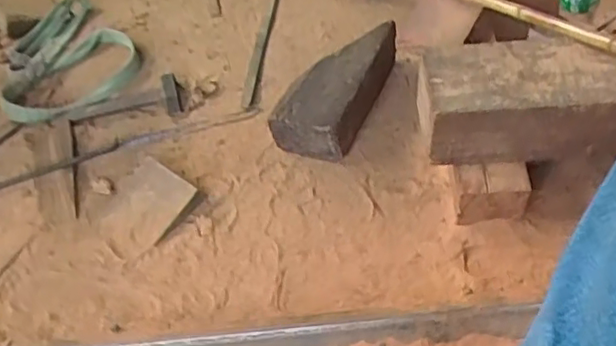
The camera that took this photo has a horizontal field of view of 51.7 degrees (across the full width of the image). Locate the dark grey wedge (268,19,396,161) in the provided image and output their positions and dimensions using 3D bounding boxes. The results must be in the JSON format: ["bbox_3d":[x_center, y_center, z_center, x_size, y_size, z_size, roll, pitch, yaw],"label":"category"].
[{"bbox_3d":[0.074,-0.212,1.629,0.179,0.174,0.375,21,60,23],"label":"dark grey wedge"}]

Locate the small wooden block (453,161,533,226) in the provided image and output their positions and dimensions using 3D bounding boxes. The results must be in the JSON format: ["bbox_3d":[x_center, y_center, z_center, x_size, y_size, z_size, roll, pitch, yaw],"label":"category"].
[{"bbox_3d":[0.395,0.044,1.388,0.160,0.116,0.079,-7,53,4],"label":"small wooden block"}]

